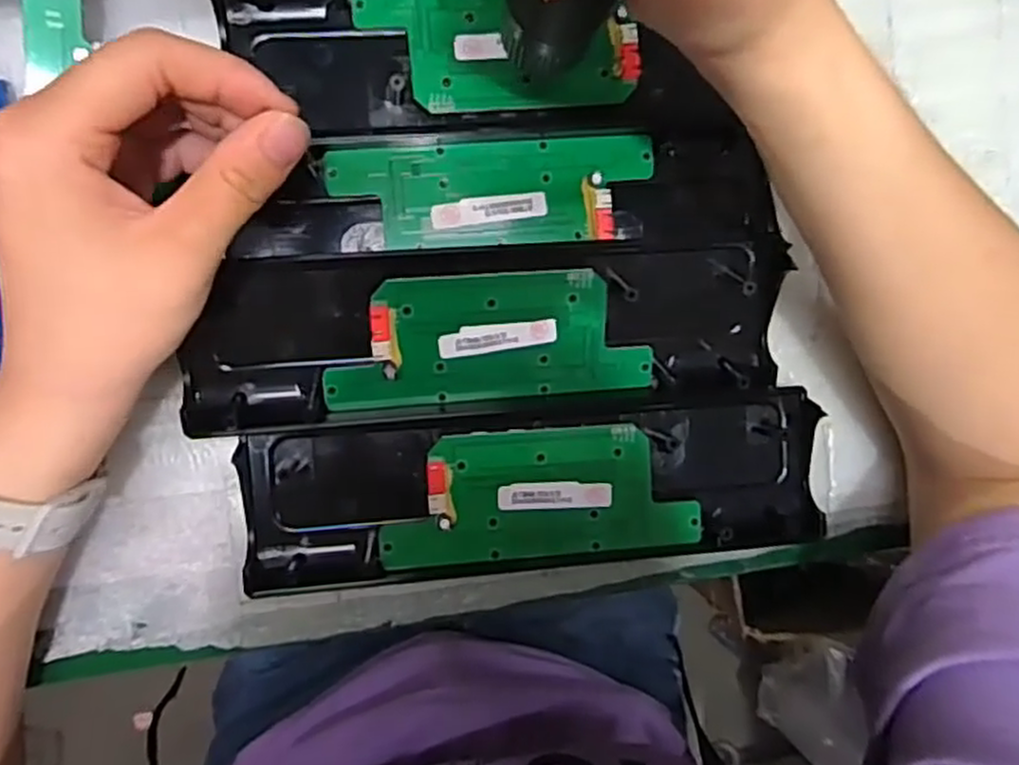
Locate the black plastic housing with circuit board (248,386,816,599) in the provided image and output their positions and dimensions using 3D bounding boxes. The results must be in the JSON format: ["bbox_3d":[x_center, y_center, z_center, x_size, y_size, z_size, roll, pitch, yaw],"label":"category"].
[{"bbox_3d":[0.015,0.049,0.317,0.245,0.019,0.068,-5,92,-6],"label":"black plastic housing with circuit board"}]

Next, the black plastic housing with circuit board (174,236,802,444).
[{"bbox_3d":[-0.006,-0.022,0.305,0.242,0.024,0.067,-4,92,-6],"label":"black plastic housing with circuit board"}]

